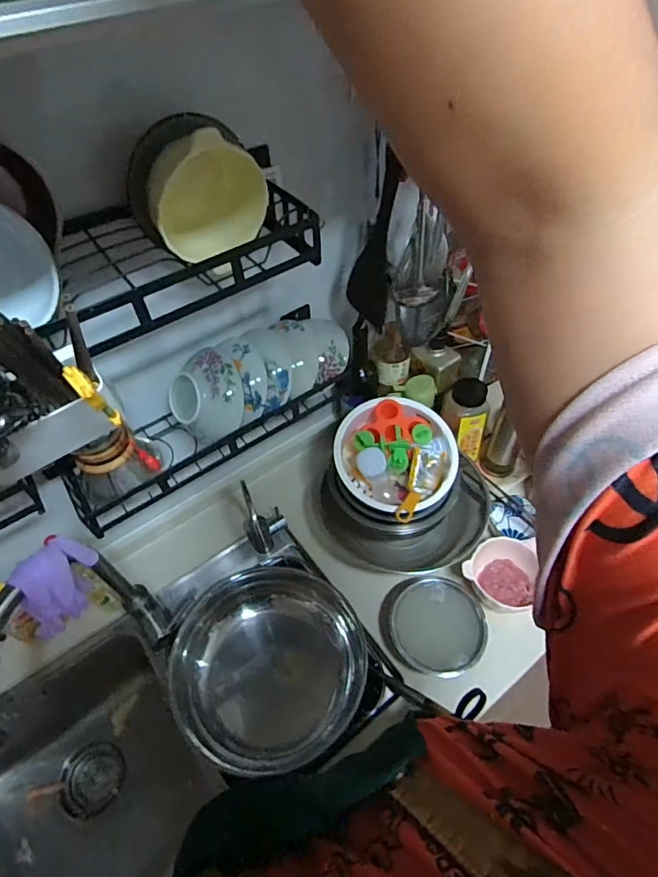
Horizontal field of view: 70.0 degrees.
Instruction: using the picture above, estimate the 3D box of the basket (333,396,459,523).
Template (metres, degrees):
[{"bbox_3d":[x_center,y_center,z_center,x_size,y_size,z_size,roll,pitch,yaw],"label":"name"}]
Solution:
[{"bbox_3d":[0.114,0.030,0.817,0.202,0.080,0.185,36,62,27],"label":"basket"}]

